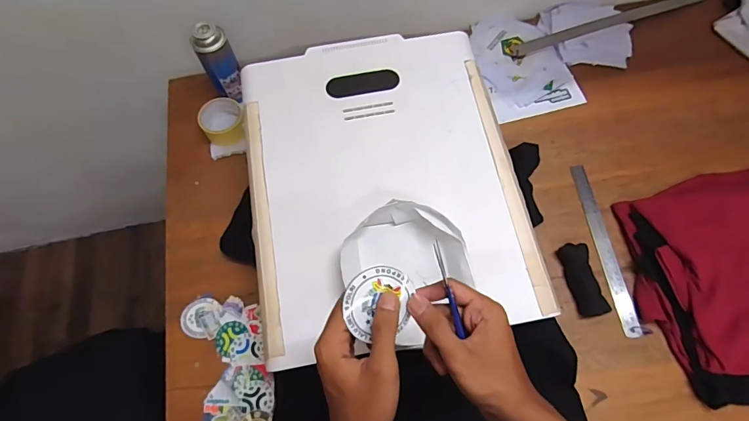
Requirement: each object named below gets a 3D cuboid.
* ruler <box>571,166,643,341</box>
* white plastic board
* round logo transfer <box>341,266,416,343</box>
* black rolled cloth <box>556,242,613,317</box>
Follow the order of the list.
[{"bbox_3d":[0.415,0.062,0.764,0.031,0.004,0.320,-9,68,3],"label":"ruler"},{"bbox_3d":[0.009,-0.056,0.654,0.396,0.024,0.493,-11,70,-2],"label":"white plastic board"},{"bbox_3d":[0.005,0.079,0.370,0.061,0.006,0.058,-14,90,-8],"label":"round logo transfer"},{"bbox_3d":[0.361,0.119,0.731,0.046,0.022,0.125,-12,70,-3],"label":"black rolled cloth"}]

